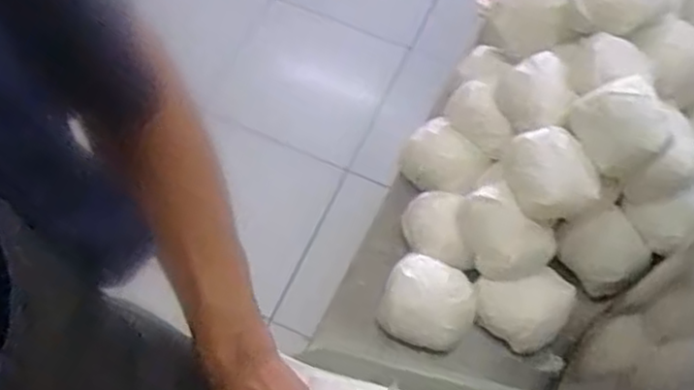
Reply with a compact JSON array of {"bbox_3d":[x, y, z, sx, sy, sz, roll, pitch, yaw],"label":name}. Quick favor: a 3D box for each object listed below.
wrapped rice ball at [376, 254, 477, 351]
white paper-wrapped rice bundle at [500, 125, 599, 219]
[{"bbox_3d":[0.072,0.094,0.627,0.078,0.053,0.068,21,64,8],"label":"wrapped rice ball"},{"bbox_3d":[0.175,-0.020,0.612,0.060,0.051,0.078,-16,65,-10],"label":"white paper-wrapped rice bundle"}]

